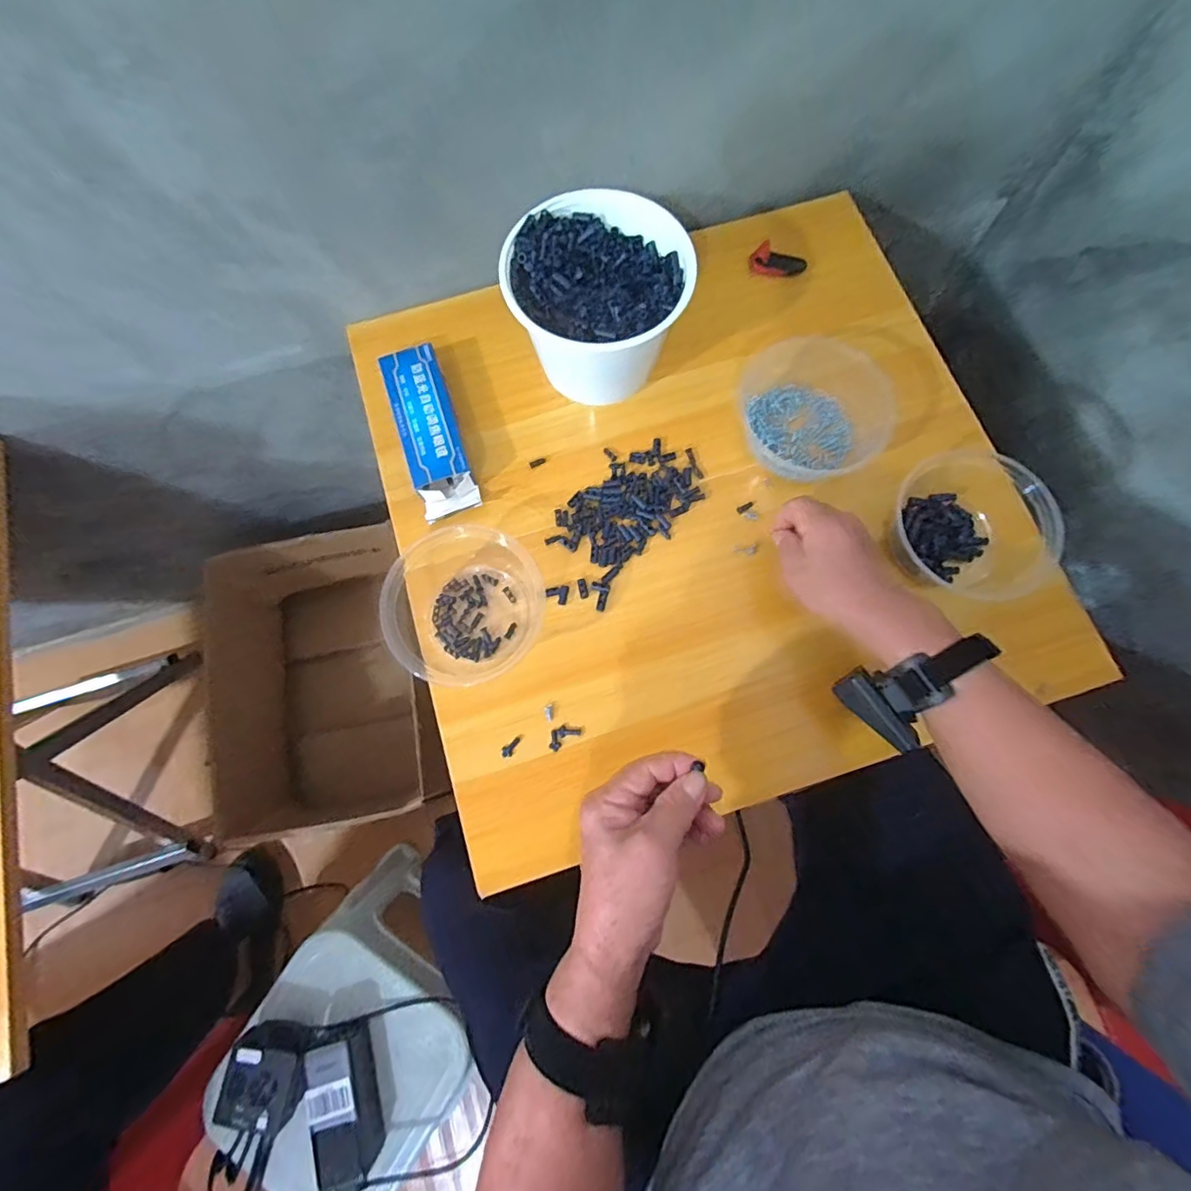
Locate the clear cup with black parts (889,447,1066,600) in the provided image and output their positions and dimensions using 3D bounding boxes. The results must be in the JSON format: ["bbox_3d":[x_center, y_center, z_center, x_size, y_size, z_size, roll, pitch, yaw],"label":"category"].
[{"bbox_3d":[0.321,-0.066,0.478,0.140,0.057,0.140,-9,75,-2],"label":"clear cup with black parts"}]

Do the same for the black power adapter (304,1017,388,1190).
[{"bbox_3d":[-0.286,0.583,0.602,0.063,0.047,0.151,-14,76,-3],"label":"black power adapter"}]

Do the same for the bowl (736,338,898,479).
[{"bbox_3d":[0.211,-0.183,0.512,0.129,0.054,0.128,0,75,1],"label":"bowl"}]

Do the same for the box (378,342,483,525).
[{"bbox_3d":[-0.164,-0.163,0.529,0.058,0.033,0.179,-19,76,-4],"label":"box"}]

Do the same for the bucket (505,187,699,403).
[{"bbox_3d":[0.003,-0.279,0.512,0.159,0.116,0.142,-2,75,0],"label":"bucket"}]

